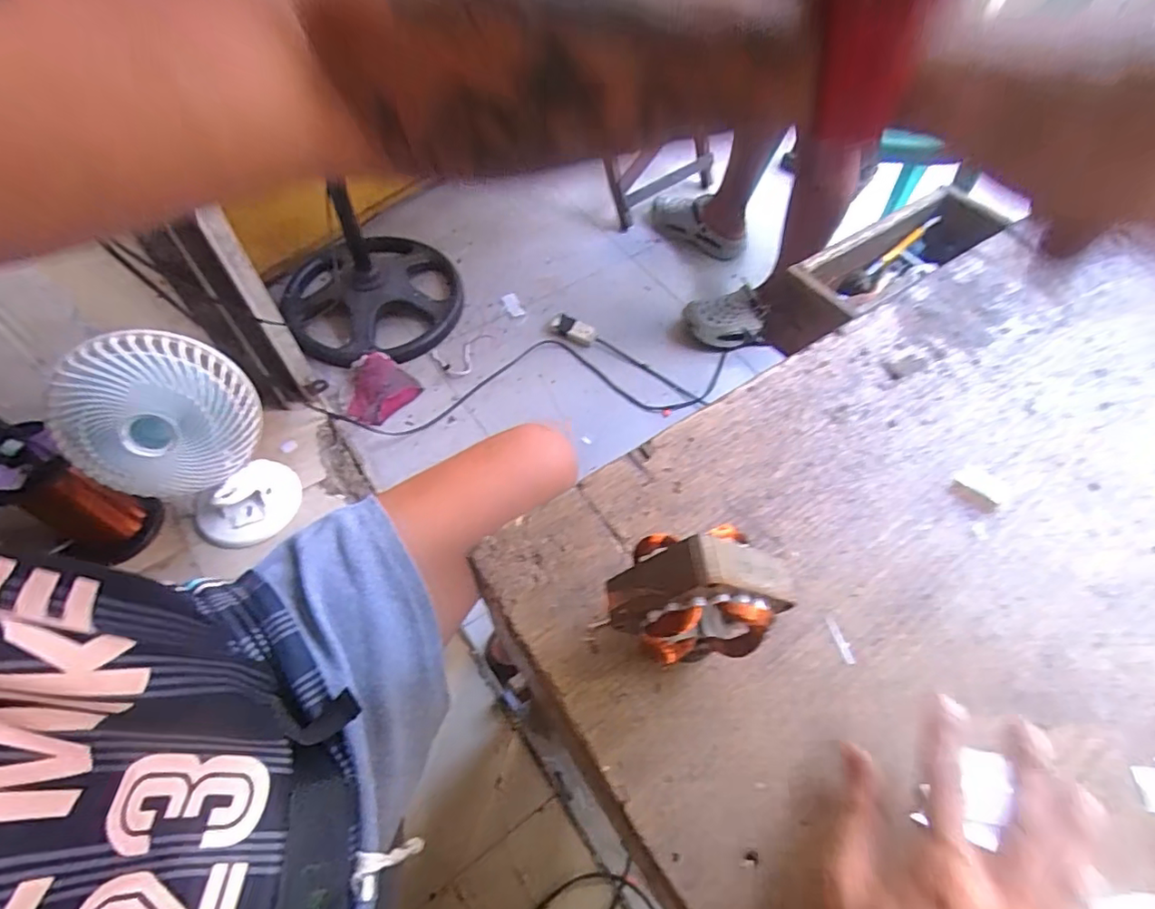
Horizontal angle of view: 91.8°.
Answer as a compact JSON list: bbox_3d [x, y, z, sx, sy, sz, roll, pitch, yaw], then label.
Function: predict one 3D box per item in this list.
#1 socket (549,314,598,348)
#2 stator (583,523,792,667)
[{"bbox_3d":[-0.009,-0.291,1.316,0.113,0.029,0.054,26,62,13],"label":"socket"},{"bbox_3d":[0.065,0.077,0.304,0.083,0.086,0.055,25,40,-36],"label":"stator"}]

